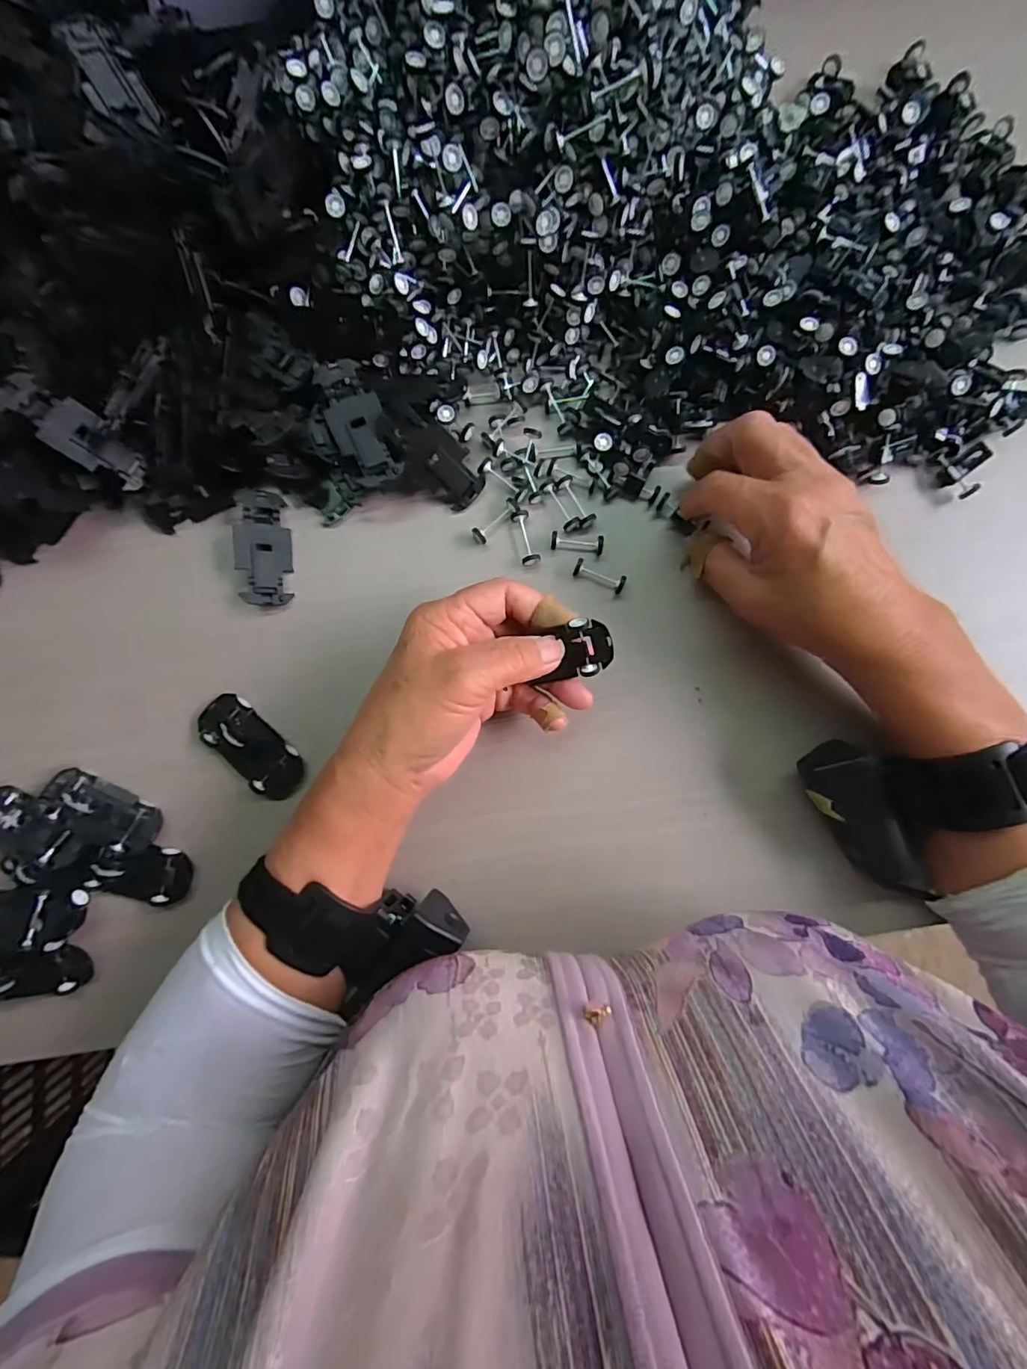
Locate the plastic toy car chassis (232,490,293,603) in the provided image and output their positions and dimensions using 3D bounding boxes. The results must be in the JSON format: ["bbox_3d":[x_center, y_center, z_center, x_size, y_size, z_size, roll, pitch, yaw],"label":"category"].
[{"bbox_3d":[-0.142,-0.077,0.305,0.028,0.012,0.065,-6,87,0],"label":"plastic toy car chassis"}]

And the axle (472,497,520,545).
[{"bbox_3d":[-0.010,-0.094,0.309,0.031,0.008,0.009,-39,88,-1],"label":"axle"}]

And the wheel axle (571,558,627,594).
[{"bbox_3d":[0.050,-0.062,0.309,0.031,0.010,0.011,21,88,2],"label":"wheel axle"}]

